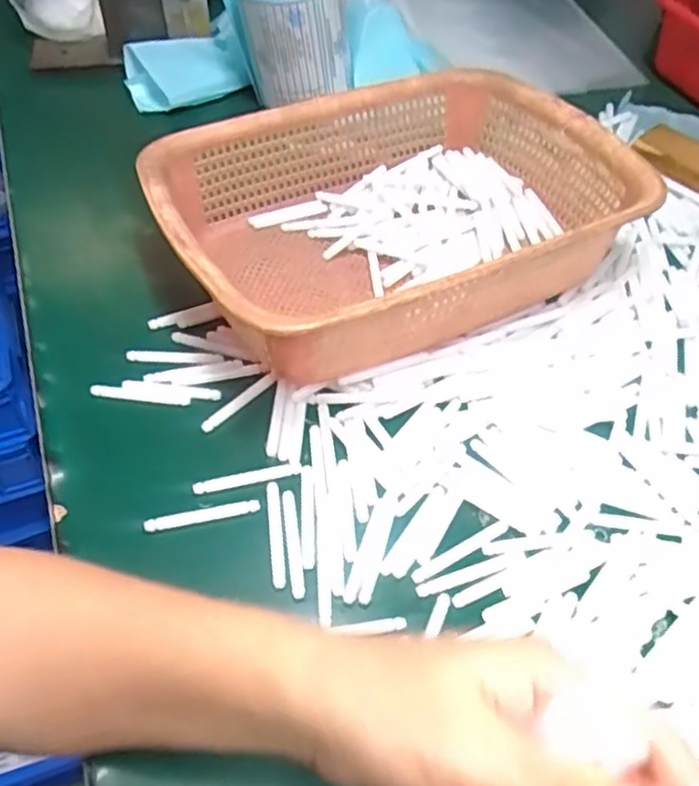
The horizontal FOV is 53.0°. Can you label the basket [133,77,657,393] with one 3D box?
[{"bbox_3d":[0.028,-0.114,0.462,0.283,0.083,0.209,-23,54,-17],"label":"basket"}]

